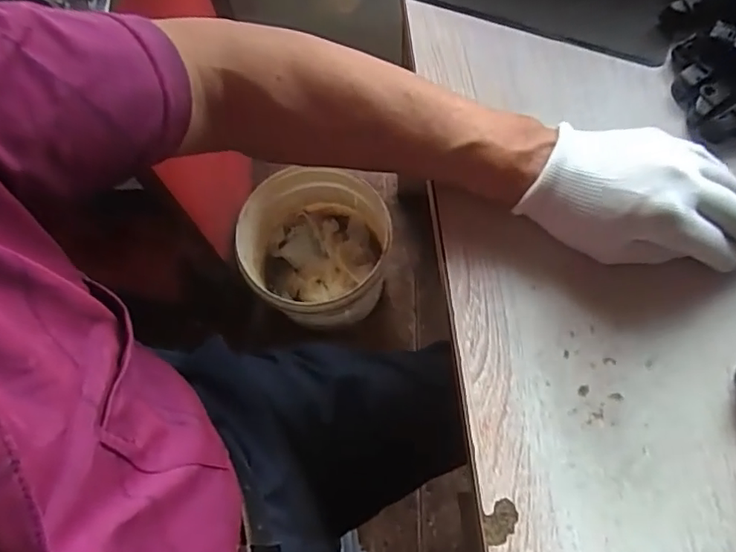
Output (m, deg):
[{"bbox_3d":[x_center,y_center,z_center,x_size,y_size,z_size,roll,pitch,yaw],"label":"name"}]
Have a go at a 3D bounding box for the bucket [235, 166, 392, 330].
[{"bbox_3d":[-0.086,-0.034,1.066,0.245,0.219,0.247,-1,71,2],"label":"bucket"}]

